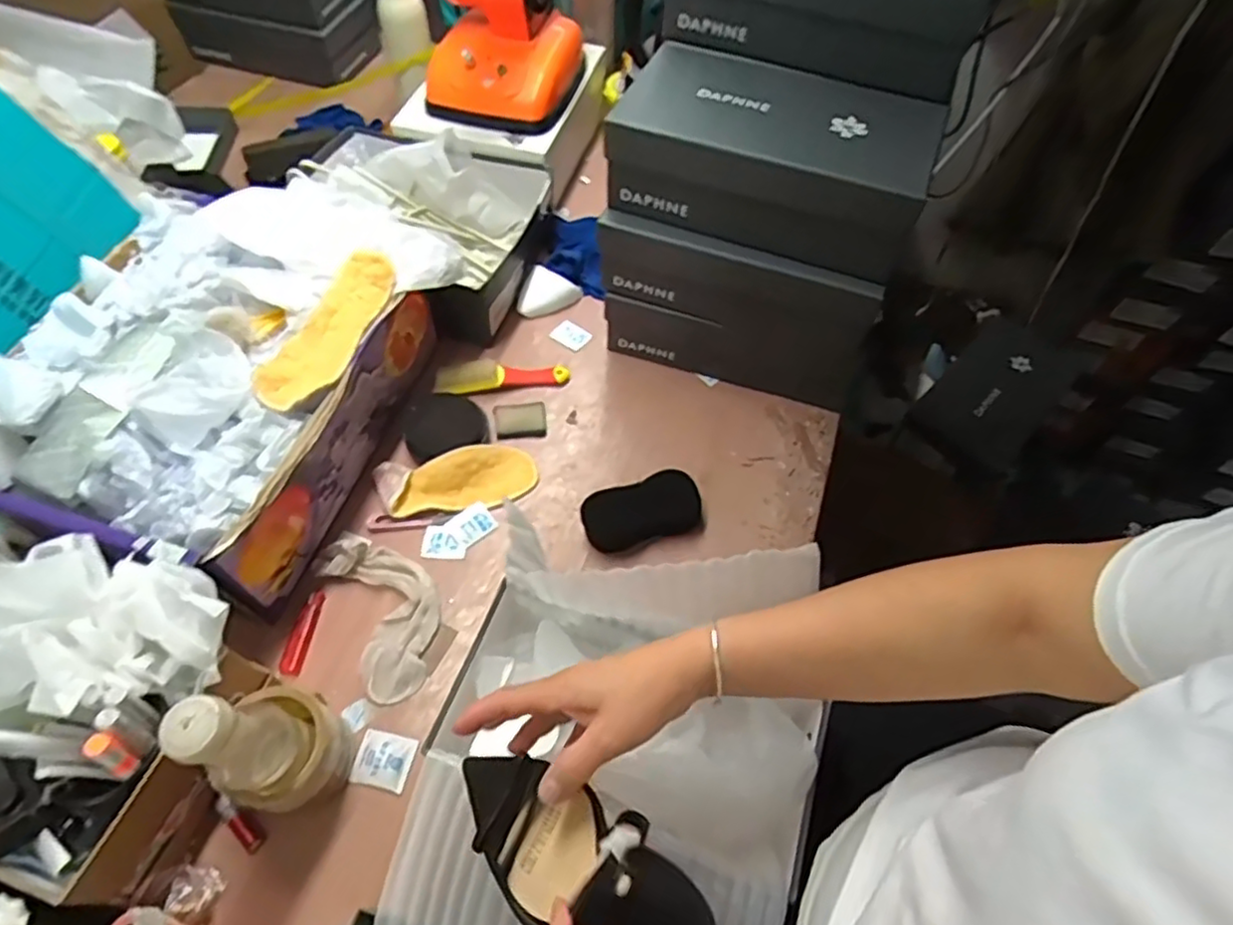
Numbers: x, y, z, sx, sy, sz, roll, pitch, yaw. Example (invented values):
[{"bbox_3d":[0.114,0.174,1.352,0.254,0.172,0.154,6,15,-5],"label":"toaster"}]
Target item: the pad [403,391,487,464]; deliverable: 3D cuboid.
[{"bbox_3d":[-0.192,-0.045,0.771,0.090,0.016,0.078,-9,71,-19],"label":"pad"}]

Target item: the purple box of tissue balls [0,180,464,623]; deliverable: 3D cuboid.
[{"bbox_3d":[-0.396,-0.091,0.703,0.331,0.161,0.409,16,59,8],"label":"purple box of tissue balls"}]

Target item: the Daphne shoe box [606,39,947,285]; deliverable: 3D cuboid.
[{"bbox_3d":[0.156,-0.306,0.682,0.291,0.097,0.168,23,60,12],"label":"Daphne shoe box"}]

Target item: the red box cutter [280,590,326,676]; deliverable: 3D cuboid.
[{"bbox_3d":[-0.304,0.164,0.662,0.020,0.008,0.080,7,58,2],"label":"red box cutter"}]

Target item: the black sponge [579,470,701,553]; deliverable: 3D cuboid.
[{"bbox_3d":[0.029,0.054,0.729,0.128,0.040,0.058,-16,60,-12],"label":"black sponge"}]

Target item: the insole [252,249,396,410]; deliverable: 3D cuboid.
[{"bbox_3d":[-0.283,-0.131,0.680,0.076,0.028,0.198,21,59,11],"label":"insole"}]

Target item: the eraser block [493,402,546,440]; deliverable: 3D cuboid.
[{"bbox_3d":[-0.113,-0.050,0.803,0.057,0.008,0.045,-9,59,-8],"label":"eraser block"}]

